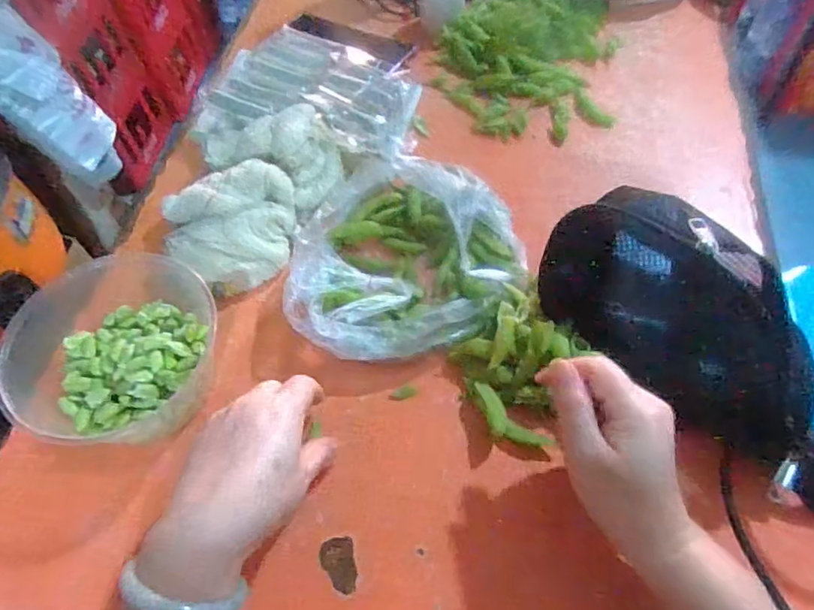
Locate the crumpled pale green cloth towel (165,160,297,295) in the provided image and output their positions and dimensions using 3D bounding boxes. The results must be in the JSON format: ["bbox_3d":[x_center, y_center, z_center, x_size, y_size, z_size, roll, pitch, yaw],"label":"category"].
[{"bbox_3d":[-0.149,-0.069,0.486,0.110,0.054,0.096,-19,60,-10],"label":"crumpled pale green cloth towel"}]

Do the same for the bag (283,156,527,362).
[{"bbox_3d":[0.003,-0.046,0.467,0.181,0.068,0.185,5,58,4],"label":"bag"}]

